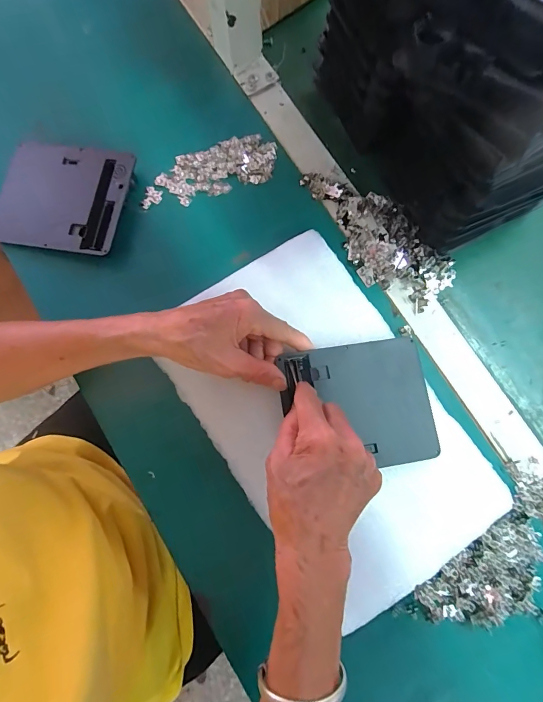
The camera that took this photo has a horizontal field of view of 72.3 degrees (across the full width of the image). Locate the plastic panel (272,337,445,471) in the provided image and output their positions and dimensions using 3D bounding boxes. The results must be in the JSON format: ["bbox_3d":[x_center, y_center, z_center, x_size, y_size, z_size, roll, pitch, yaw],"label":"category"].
[{"bbox_3d":[0.078,0.048,0.331,0.128,0.011,0.109,-9,79,-3],"label":"plastic panel"}]

